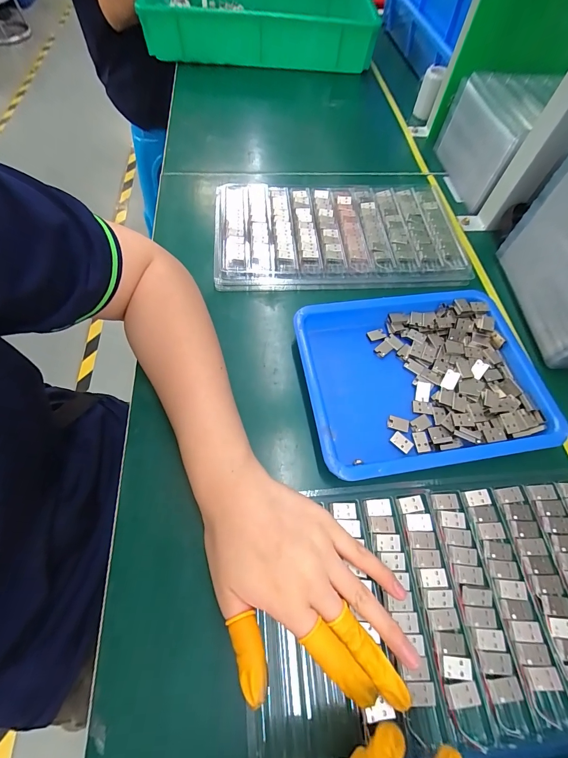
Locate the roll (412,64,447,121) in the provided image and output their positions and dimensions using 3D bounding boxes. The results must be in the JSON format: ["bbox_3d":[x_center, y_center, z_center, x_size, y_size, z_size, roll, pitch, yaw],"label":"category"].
[{"bbox_3d":[0.239,-0.471,0.544,0.029,0.069,0.033,17,64,7],"label":"roll"}]

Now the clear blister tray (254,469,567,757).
[{"bbox_3d":[0.122,0.156,0.234,0.274,0.012,0.159,-4,64,-3],"label":"clear blister tray"}]

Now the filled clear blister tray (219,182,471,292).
[{"bbox_3d":[0.066,-0.176,0.404,0.292,0.025,0.162,-1,63,-2],"label":"filled clear blister tray"}]

